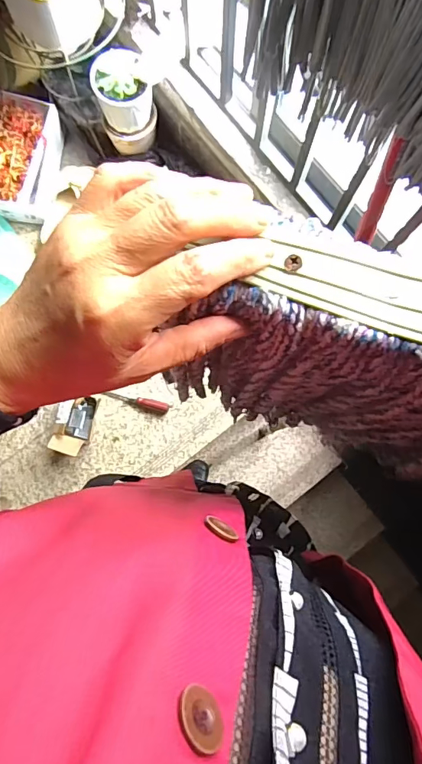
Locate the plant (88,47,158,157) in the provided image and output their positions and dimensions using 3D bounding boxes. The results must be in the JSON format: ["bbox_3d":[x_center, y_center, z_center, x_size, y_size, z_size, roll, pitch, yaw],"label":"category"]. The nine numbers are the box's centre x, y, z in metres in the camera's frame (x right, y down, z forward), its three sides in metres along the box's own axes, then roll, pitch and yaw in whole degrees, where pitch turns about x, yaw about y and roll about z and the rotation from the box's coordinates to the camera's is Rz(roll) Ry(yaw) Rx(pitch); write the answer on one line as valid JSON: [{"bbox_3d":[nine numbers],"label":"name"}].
[{"bbox_3d":[-0.196,-0.656,1.053,0.127,0.196,0.121,0,84,2],"label":"plant"}]

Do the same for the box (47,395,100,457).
[{"bbox_3d":[-0.327,0.101,1.089,0.077,0.073,0.141,18,85,4],"label":"box"}]

